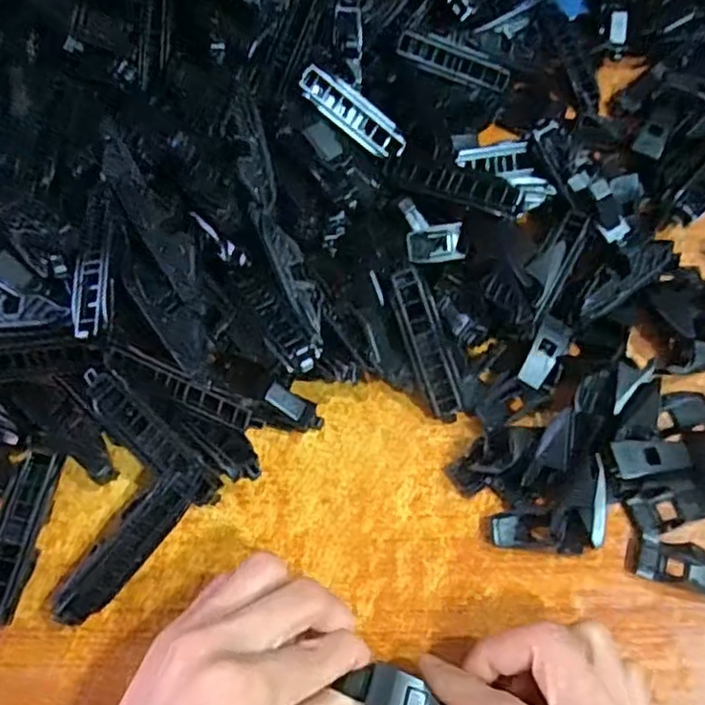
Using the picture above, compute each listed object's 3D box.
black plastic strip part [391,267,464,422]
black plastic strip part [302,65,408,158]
[{"bbox_3d":[0.037,-0.004,0.334,0.017,0.010,0.076,-18,87,-10],"label":"black plastic strip part"},{"bbox_3d":[0.001,-0.133,0.375,0.066,0.007,0.024,33,60,-18],"label":"black plastic strip part"}]

